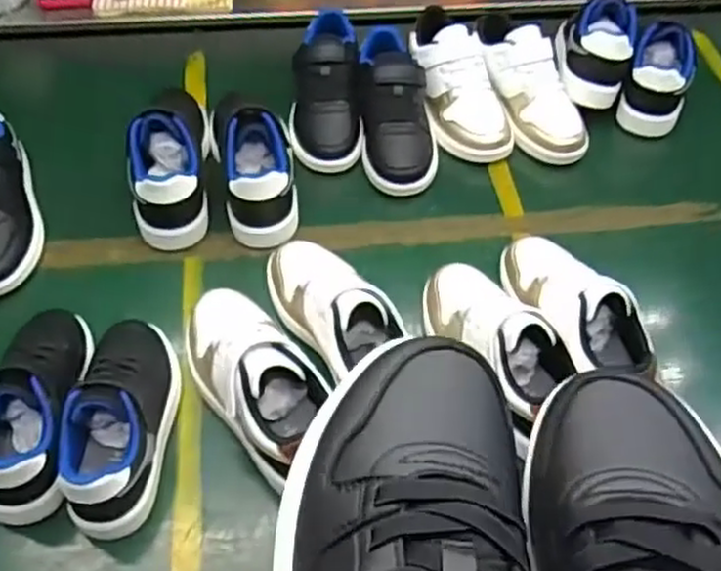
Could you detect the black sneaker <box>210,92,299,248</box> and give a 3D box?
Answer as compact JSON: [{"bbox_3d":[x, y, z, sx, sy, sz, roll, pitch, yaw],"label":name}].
[{"bbox_3d":[-0.123,-0.139,0.792,0.079,0.102,0.187,-13,52,-9],"label":"black sneaker"}]

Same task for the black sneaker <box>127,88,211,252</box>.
[{"bbox_3d":[-0.214,-0.157,0.807,0.086,0.104,0.234,-5,51,-3],"label":"black sneaker"}]

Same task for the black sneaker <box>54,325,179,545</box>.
[{"bbox_3d":[-0.202,0.104,0.612,0.075,0.081,0.181,-3,51,-1],"label":"black sneaker"}]

